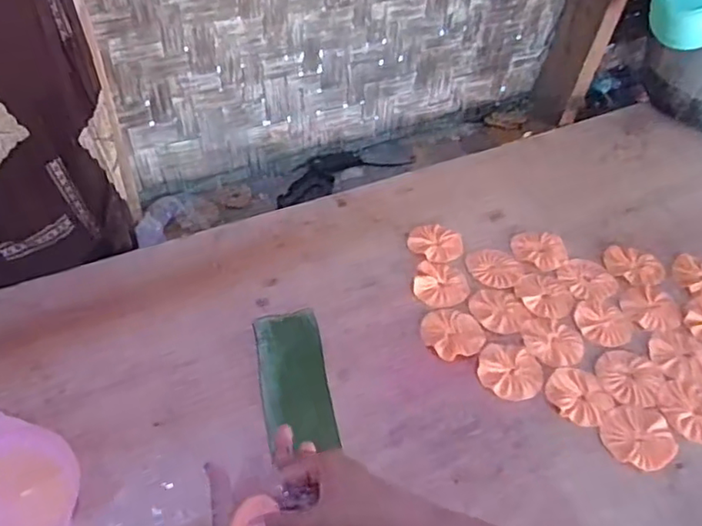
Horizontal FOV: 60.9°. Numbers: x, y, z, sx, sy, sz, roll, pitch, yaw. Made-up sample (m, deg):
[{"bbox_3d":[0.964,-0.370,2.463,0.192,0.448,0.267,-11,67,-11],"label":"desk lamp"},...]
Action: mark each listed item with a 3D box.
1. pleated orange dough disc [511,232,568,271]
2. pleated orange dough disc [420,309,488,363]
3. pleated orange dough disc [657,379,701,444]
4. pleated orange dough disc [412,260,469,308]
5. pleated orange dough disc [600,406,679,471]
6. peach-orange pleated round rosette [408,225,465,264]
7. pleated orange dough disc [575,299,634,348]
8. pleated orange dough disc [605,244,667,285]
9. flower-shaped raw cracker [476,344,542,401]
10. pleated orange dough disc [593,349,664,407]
[{"bbox_3d":[0.267,-0.018,0.842,0.076,0.004,0.074,2,47,-2],"label":"pleated orange dough disc"},{"bbox_3d":[0.124,0.086,0.729,0.074,0.006,0.072,2,47,-2],"label":"pleated orange dough disc"},{"bbox_3d":[0.392,0.166,0.676,0.075,0.004,0.079,2,47,-2],"label":"pleated orange dough disc"},{"bbox_3d":[0.119,0.028,0.780,0.069,0.006,0.075,2,47,-2],"label":"pleated orange dough disc"},{"bbox_3d":[0.314,0.190,0.651,0.080,0.004,0.070,-6,48,-9],"label":"pleated orange dough disc"},{"bbox_3d":[0.120,-0.028,0.834,0.076,0.005,0.074,2,47,-2],"label":"peach-orange pleated round rosette"},{"bbox_3d":[0.323,0.075,0.759,0.068,0.004,0.072,2,47,-2],"label":"pleated orange dough disc"},{"bbox_3d":[0.394,0.004,0.829,0.079,0.011,0.063,20,49,15],"label":"pleated orange dough disc"},{"bbox_3d":[0.186,0.125,0.698,0.073,0.005,0.072,37,55,27],"label":"flower-shaped raw cracker"},{"bbox_3d":[0.327,0.135,0.704,0.071,0.004,0.078,2,47,-2],"label":"pleated orange dough disc"}]

